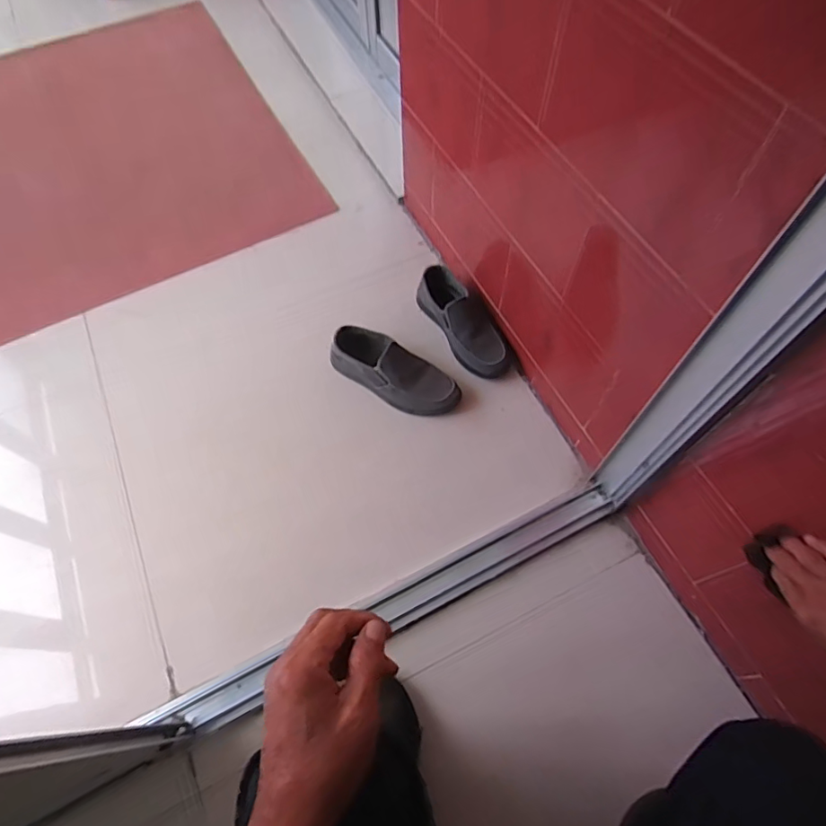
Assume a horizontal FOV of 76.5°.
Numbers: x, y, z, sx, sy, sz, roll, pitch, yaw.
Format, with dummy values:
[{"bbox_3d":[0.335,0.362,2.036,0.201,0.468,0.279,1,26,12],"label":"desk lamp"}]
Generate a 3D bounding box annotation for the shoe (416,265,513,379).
[{"bbox_3d":[0.111,-0.189,1.098,0.101,0.101,0.255,-27,65,-13],"label":"shoe"}]

